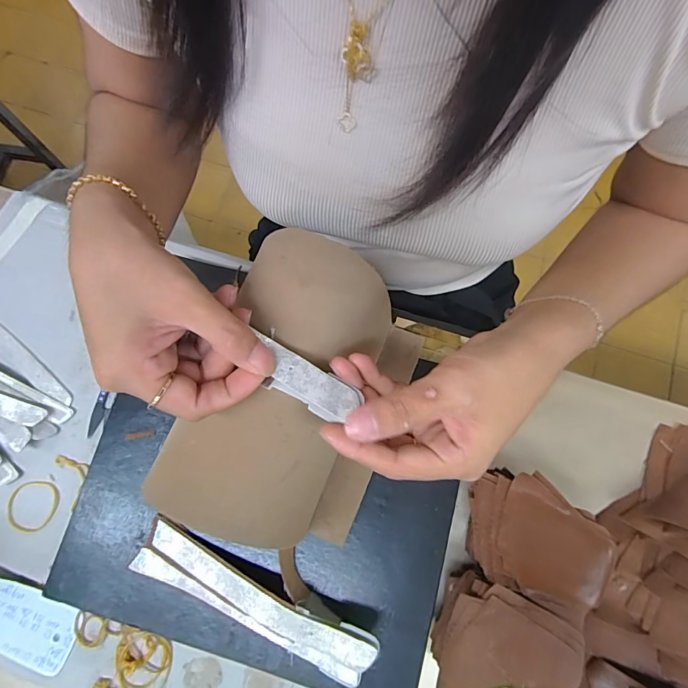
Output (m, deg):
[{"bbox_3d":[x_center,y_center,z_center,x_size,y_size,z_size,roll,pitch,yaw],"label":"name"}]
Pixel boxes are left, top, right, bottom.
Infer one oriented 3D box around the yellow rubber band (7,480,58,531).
[{"bbox_3d":[-0.276,0.143,0.359,0.042,0.004,0.042,0,75,2],"label":"yellow rubber band"}]

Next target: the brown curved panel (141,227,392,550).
[{"bbox_3d":[-0.038,0.022,0.248,0.094,0.046,0.181,20,77,6],"label":"brown curved panel"}]

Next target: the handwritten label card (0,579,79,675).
[{"bbox_3d":[-0.270,0.227,0.329,0.101,0.010,0.053,17,76,6],"label":"handwritten label card"}]

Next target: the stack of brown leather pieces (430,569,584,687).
[{"bbox_3d":[0.113,0.207,0.297,0.092,0.070,0.071,7,75,4],"label":"stack of brown leather pieces"}]

